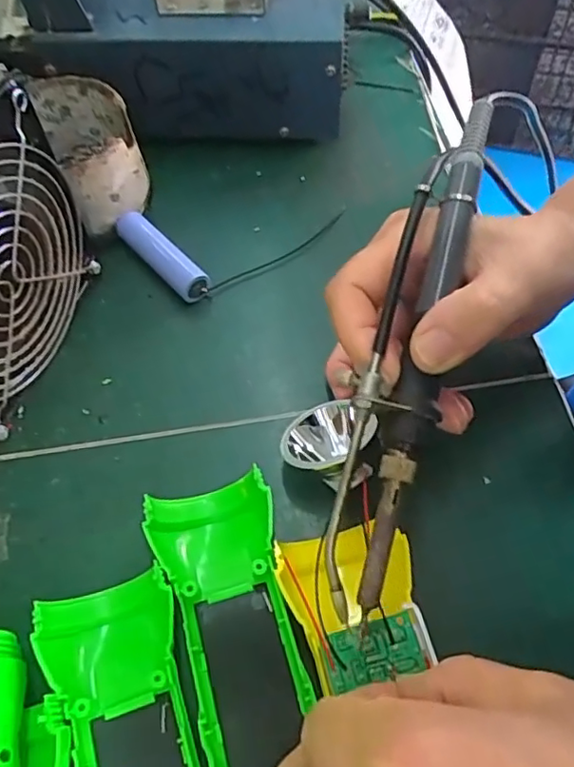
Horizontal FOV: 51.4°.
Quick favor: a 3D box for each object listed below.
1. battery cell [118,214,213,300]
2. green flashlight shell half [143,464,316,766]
[{"bbox_3d":[-0.070,-0.071,0.334,0.017,0.018,0.066,-39,66,-18],"label":"battery cell"},{"bbox_3d":[-0.017,0.113,0.223,0.048,0.025,0.162,-12,60,-4],"label":"green flashlight shell half"}]

